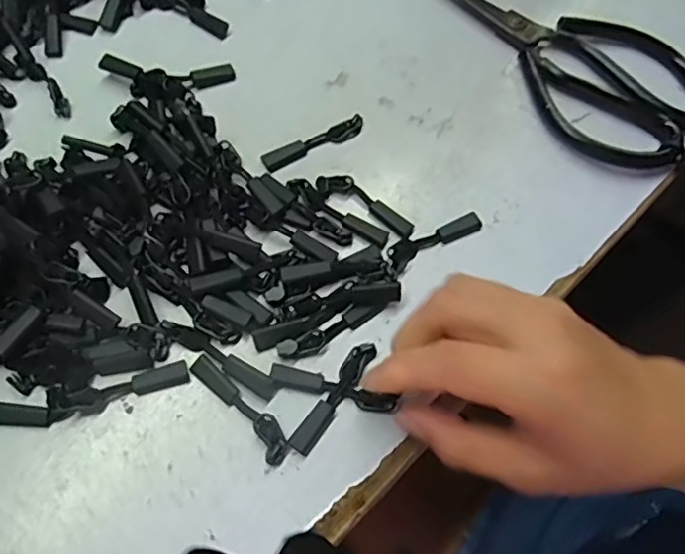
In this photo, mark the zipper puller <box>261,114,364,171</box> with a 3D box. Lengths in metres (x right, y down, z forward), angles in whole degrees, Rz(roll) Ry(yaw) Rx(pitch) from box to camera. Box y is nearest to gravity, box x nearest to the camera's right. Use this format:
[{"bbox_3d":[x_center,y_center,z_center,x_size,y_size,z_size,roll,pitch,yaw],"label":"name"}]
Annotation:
[{"bbox_3d":[-0.015,-0.072,0.316,0.059,0.004,0.012,-26,71,-15],"label":"zipper puller"}]

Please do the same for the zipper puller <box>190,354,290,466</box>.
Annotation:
[{"bbox_3d":[-0.043,0.055,0.257,0.013,0.005,0.056,-39,75,-19],"label":"zipper puller"}]

